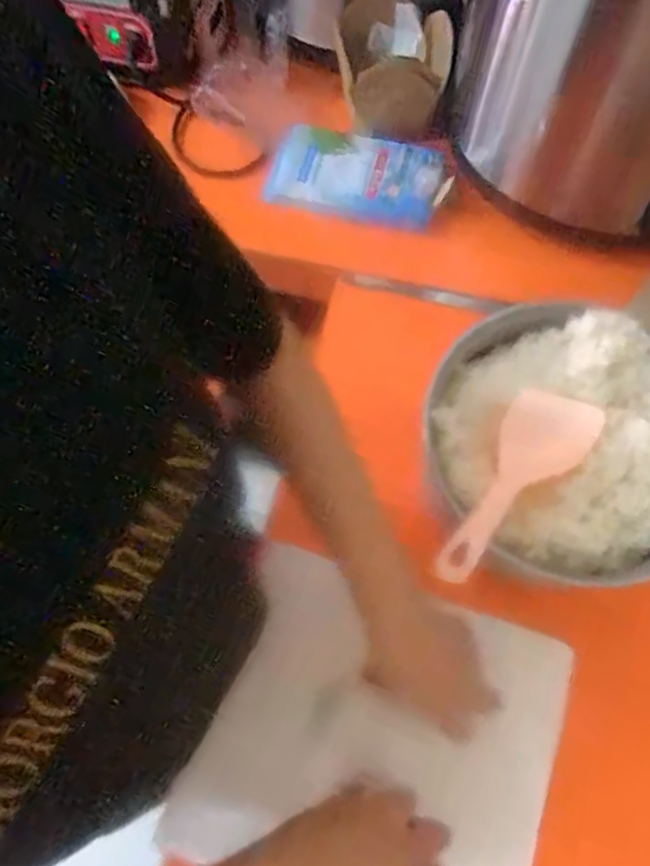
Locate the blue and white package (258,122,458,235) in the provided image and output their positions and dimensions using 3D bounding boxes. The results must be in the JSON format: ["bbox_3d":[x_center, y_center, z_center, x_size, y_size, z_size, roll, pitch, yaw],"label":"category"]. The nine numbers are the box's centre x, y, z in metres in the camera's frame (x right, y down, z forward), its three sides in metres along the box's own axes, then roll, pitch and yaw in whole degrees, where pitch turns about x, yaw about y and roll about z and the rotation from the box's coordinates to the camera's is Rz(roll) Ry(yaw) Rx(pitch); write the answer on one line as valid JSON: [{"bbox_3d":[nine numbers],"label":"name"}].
[{"bbox_3d":[0.041,-0.311,0.745,0.204,0.037,0.110,16,68,7],"label":"blue and white package"}]

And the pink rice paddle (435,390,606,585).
[{"bbox_3d":[0.148,0.041,0.479,0.065,0.013,0.180,31,71,13],"label":"pink rice paddle"}]

